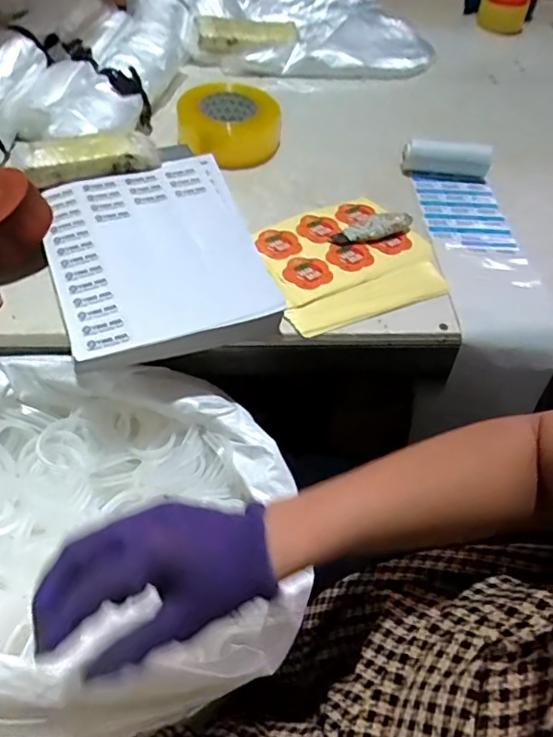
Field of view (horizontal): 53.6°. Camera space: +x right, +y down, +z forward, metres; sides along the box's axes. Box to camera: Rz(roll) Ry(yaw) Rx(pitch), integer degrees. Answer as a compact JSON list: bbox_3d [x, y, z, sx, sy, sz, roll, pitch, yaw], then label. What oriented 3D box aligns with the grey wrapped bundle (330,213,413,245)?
[{"bbox_3d":[0.115,-0.170,0.661,0.104,0.019,0.033,-17,57,-18],"label":"grey wrapped bundle"}]

